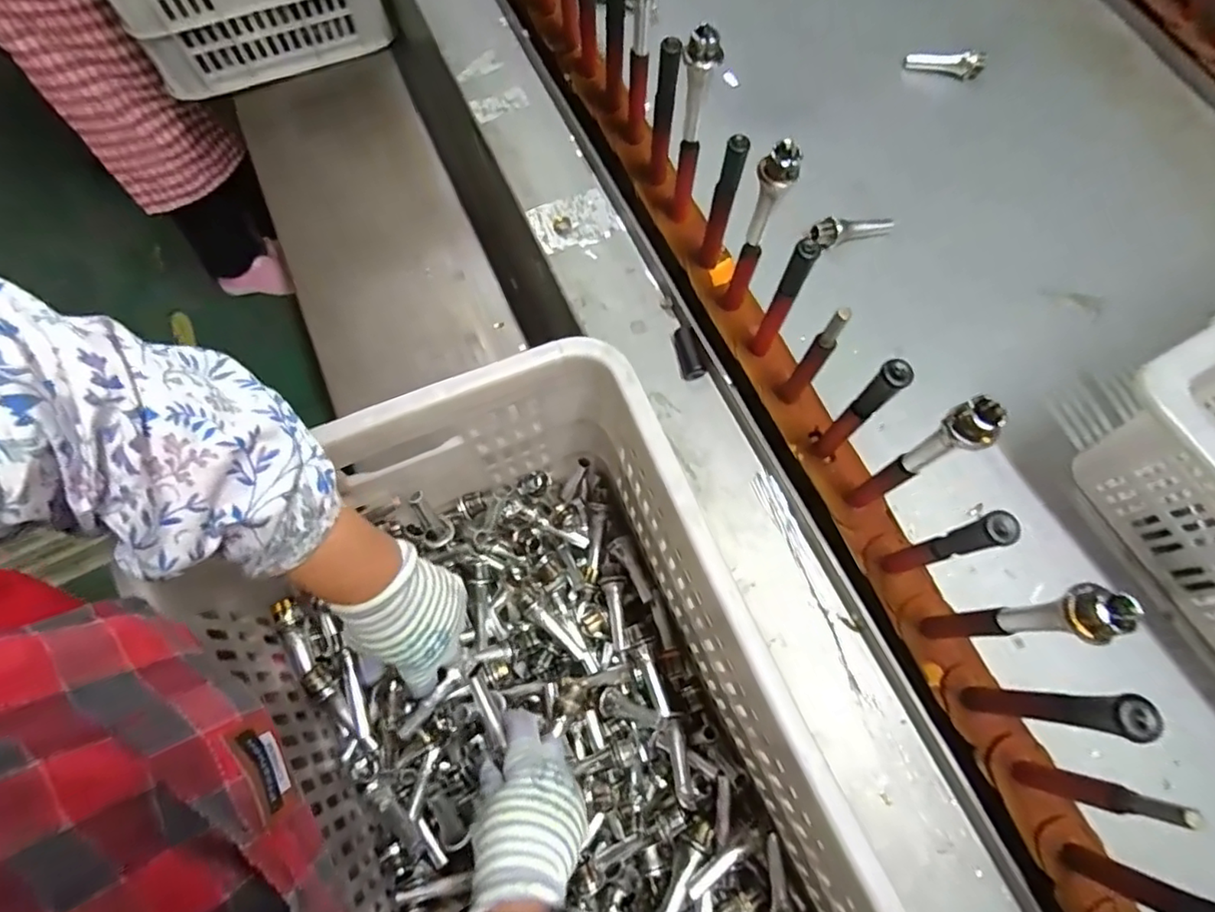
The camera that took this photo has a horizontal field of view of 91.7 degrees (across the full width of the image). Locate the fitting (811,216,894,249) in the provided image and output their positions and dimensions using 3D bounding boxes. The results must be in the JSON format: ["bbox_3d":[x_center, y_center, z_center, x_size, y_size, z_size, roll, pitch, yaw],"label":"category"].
[{"bbox_3d":[0.241,-0.223,0.577,0.086,0.019,0.020,-13,70,-5],"label":"fitting"}]

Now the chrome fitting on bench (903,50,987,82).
[{"bbox_3d":[0.378,-0.441,0.660,0.082,0.021,0.018,15,71,5],"label":"chrome fitting on bench"}]

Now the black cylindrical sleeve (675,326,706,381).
[{"bbox_3d":[0.074,-0.092,0.525,0.019,0.017,0.047,-7,70,-2],"label":"black cylindrical sleeve"}]

